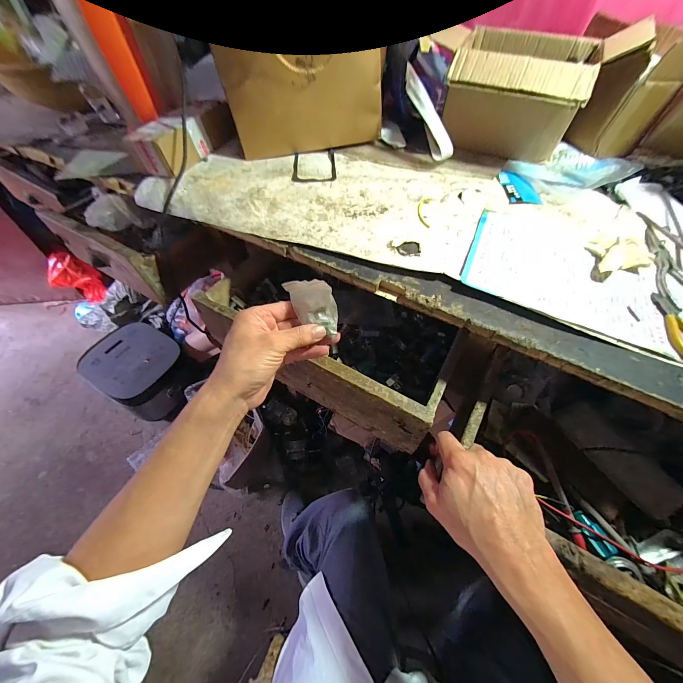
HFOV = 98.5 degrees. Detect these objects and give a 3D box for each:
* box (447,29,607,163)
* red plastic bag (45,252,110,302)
[{"bbox_3d":[0.293,-0.416,0.520,0.203,0.160,0.152,24,58,13],"label":"box"},{"bbox_3d":[-1.161,-0.271,1.286,0.243,0.230,0.073,14,56,6],"label":"red plastic bag"}]

